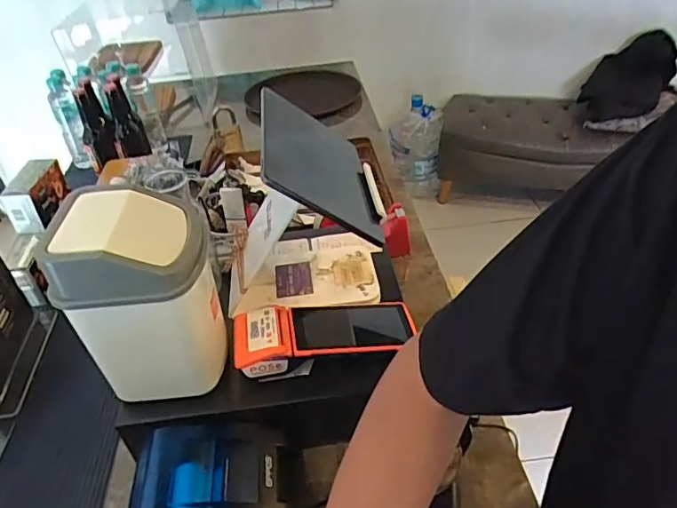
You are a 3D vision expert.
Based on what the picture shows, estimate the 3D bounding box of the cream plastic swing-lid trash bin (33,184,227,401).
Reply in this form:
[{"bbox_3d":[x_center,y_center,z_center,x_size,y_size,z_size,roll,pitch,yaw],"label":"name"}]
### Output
[{"bbox_3d":[-0.202,0.043,0.573,0.143,0.211,0.131,-4,38,1],"label":"cream plastic swing-lid trash bin"}]

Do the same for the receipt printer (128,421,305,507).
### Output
[{"bbox_3d":[-0.125,0.256,0.558,0.169,0.102,0.143,-8,38,-4],"label":"receipt printer"}]

